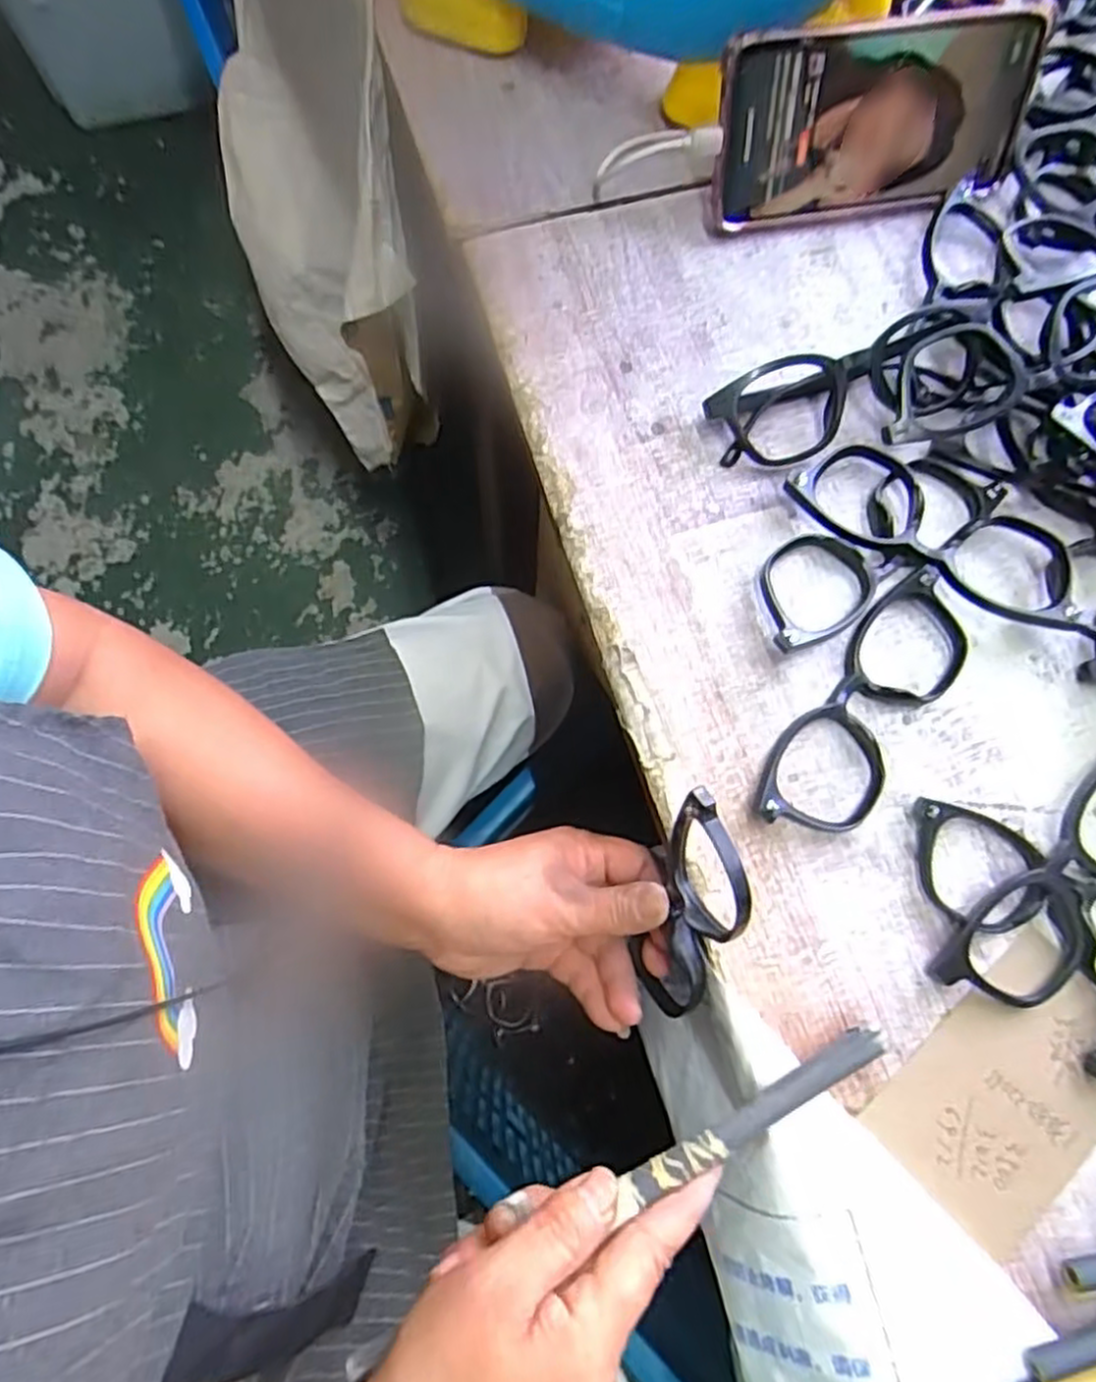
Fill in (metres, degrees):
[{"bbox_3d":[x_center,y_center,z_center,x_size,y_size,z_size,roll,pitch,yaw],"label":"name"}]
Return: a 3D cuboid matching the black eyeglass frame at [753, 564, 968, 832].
[{"bbox_3d":[0.145,0.008,0.328,0.049,0.018,0.139,37,77,6],"label":"black eyeglass frame"}]

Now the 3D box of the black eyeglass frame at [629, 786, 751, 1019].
[{"bbox_3d":[0.059,0.091,0.302,0.029,0.133,0.040,3,40,1],"label":"black eyeglass frame"}]

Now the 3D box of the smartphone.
[{"bbox_3d":[0.164,-0.282,0.369,0.166,0.078,0.012,-10,49,-6],"label":"smartphone"}]

